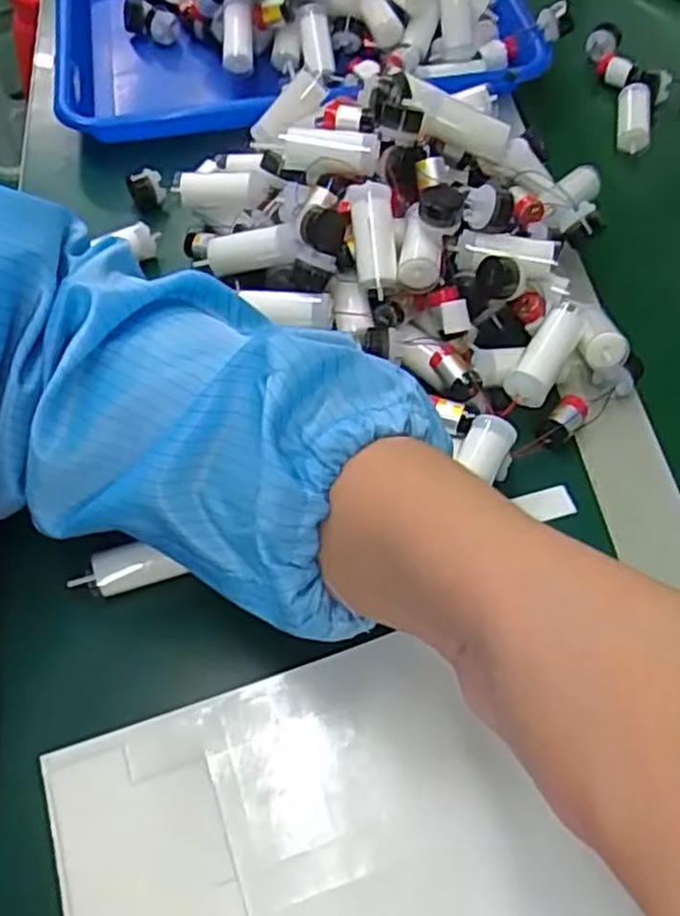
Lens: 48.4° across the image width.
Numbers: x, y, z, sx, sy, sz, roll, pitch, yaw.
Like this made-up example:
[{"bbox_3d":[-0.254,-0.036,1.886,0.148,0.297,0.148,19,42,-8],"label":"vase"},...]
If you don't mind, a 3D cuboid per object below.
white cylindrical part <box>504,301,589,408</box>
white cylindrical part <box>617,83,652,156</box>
[{"bbox_3d":[0.102,-0.050,0.375,0.021,0.022,0.054,31,86,19],"label":"white cylindrical part"},{"bbox_3d":[0.197,-0.230,0.508,0.022,0.017,0.052,5,75,5],"label":"white cylindrical part"}]

